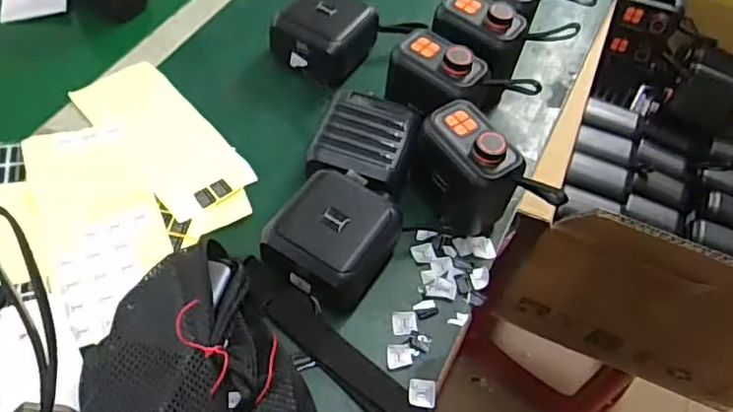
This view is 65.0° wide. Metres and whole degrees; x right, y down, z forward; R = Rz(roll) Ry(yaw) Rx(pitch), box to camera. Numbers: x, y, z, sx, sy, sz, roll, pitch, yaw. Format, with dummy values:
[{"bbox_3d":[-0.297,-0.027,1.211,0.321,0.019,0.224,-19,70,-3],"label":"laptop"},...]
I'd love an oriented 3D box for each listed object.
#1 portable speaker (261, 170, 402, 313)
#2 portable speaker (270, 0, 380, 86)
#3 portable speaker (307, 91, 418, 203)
[{"bbox_3d":[-0.025,0.026,0.478,0.088,0.056,0.100,35,63,10],"label":"portable speaker"},{"bbox_3d":[-0.045,-0.178,0.610,0.088,0.064,0.093,33,63,9],"label":"portable speaker"},{"bbox_3d":[-0.002,-0.051,0.523,0.086,0.057,0.095,18,62,1],"label":"portable speaker"}]

